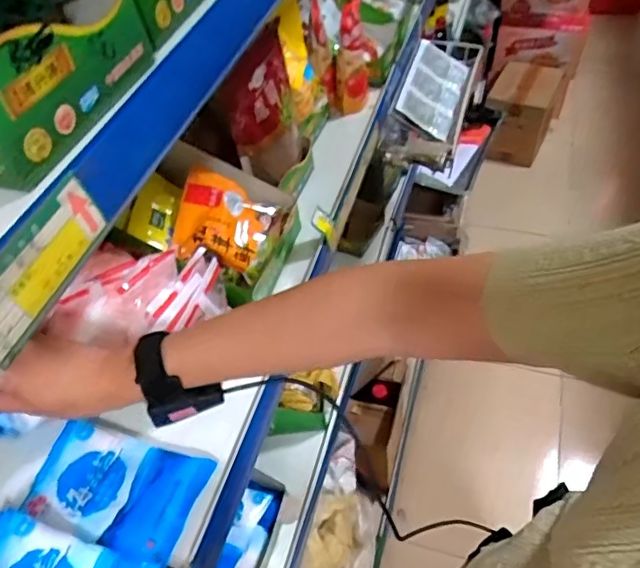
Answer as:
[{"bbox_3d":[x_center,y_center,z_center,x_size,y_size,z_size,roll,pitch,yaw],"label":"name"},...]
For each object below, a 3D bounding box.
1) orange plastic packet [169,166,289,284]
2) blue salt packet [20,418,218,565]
[{"bbox_3d":[-0.116,-0.075,0.708,0.131,0.027,0.115,30,65,-18],"label":"orange plastic packet"},{"bbox_3d":[-0.205,0.203,0.567,0.163,0.022,0.106,12,53,15],"label":"blue salt packet"}]

